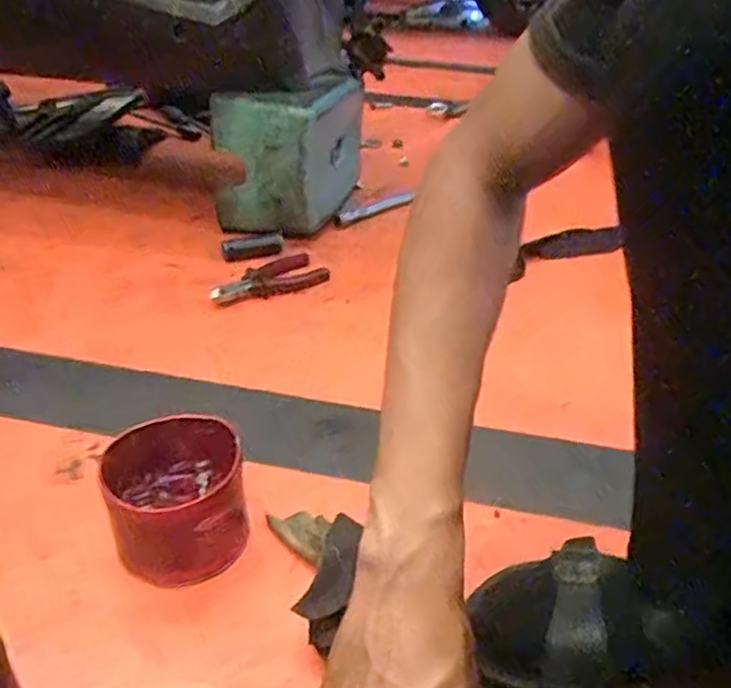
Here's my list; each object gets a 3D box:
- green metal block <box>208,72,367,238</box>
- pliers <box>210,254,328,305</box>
[{"bbox_3d":[-0.106,-0.285,0.991,0.136,0.180,0.255,14,35,16],"label":"green metal block"},{"bbox_3d":[-0.124,-0.080,0.846,0.156,0.029,0.062,-22,41,-32],"label":"pliers"}]

